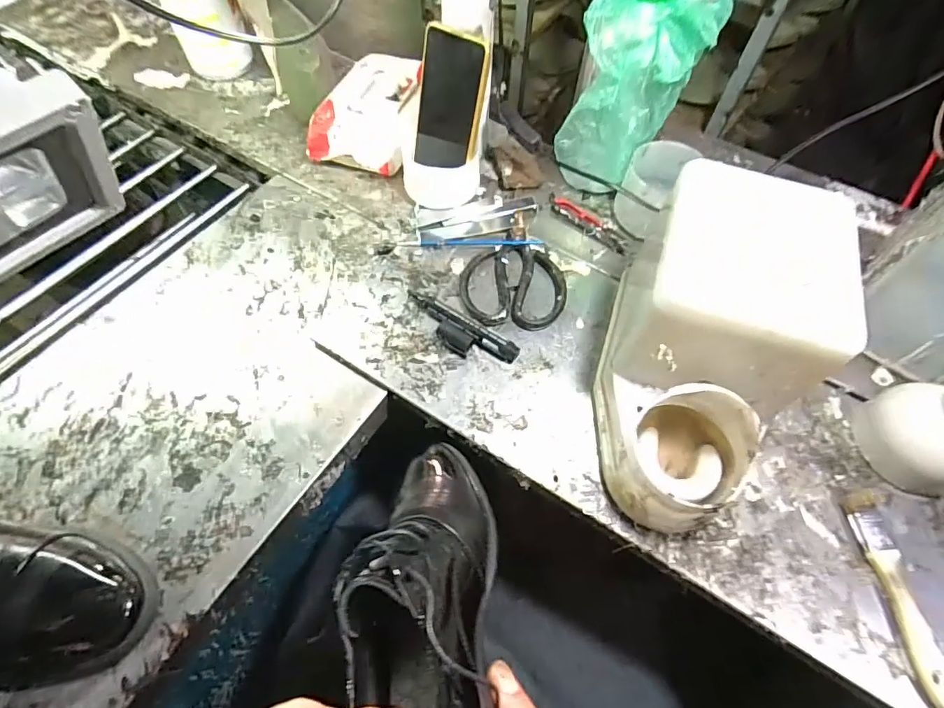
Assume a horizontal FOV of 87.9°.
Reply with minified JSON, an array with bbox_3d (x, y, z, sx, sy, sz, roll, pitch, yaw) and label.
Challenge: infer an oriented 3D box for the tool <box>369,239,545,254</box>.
[{"bbox_3d":[-0.014,-0.119,0.536,0.182,0.010,0.014,-1,60,-2],"label":"tool"}]

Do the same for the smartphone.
[{"bbox_3d":[-0.025,-0.262,0.512,0.074,0.134,0.012,28,44,14],"label":"smartphone"}]

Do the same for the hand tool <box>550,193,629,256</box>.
[{"bbox_3d":[0.133,-0.152,0.556,0.111,0.007,0.029,37,66,19],"label":"hand tool"}]

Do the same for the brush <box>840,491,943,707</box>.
[{"bbox_3d":[0.329,0.181,0.372,0.027,0.014,0.151,-4,60,-3],"label":"brush"}]

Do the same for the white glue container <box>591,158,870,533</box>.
[{"bbox_3d":[0.182,-0.002,0.386,0.138,0.163,0.248,18,61,9],"label":"white glue container"}]

